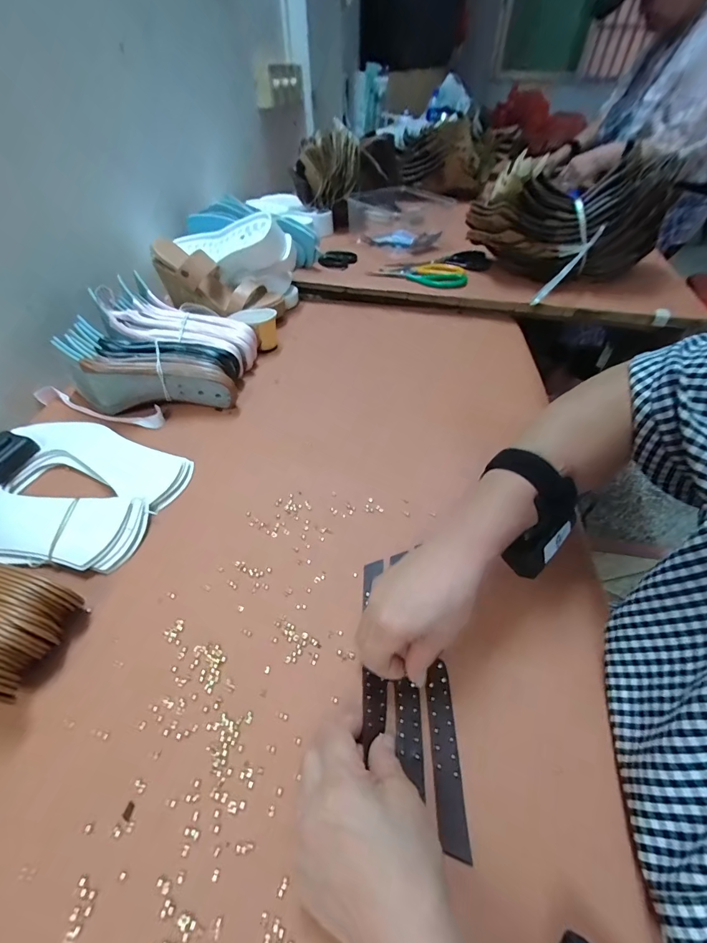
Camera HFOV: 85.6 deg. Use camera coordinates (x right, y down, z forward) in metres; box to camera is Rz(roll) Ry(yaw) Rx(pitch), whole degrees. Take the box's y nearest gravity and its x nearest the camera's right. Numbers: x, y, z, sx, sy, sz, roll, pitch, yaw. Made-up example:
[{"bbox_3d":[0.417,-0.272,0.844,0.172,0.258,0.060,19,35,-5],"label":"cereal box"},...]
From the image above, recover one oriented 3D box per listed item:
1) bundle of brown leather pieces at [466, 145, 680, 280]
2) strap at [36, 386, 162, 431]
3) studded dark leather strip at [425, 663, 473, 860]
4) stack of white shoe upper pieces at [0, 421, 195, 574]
[{"bbox_3d":[0.376,-0.454,0.689,0.303,0.162,0.114,9,48,8],"label":"bundle of brown leather pieces"},{"bbox_3d":[-0.349,-0.087,0.522,0.193,0.018,0.035,12,48,7],"label":"strap"},{"bbox_3d":[0.066,0.198,0.273,0.020,0.005,0.110,3,50,-2],"label":"studded dark leather strip"},{"bbox_3d":[-0.310,0.019,0.421,0.213,0.015,0.178,14,49,8],"label":"stack of white shoe upper pieces"}]

